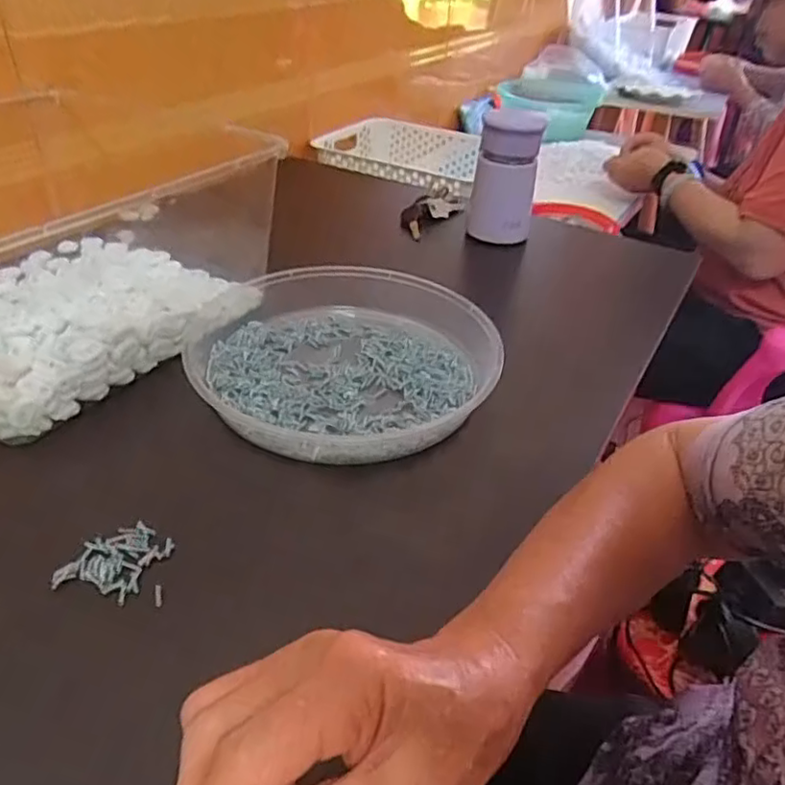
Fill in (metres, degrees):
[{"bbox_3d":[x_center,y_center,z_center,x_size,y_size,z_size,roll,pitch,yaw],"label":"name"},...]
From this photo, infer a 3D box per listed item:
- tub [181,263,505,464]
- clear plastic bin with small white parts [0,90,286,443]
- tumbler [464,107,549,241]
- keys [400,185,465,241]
[{"bbox_3d":[-0.036,-0.027,0.501,0.223,0.048,0.218,2,37,-2],"label":"tub"},{"bbox_3d":[-0.305,-0.127,0.524,0.309,0.132,0.259,21,40,21],"label":"clear plastic bin with small white parts"},{"bbox_3d":[0.126,-0.244,0.708,0.068,0.136,0.076,8,37,6],"label":"tumbler"},{"bbox_3d":[0.045,-0.218,0.768,0.043,0.027,0.111,25,42,26],"label":"keys"}]

